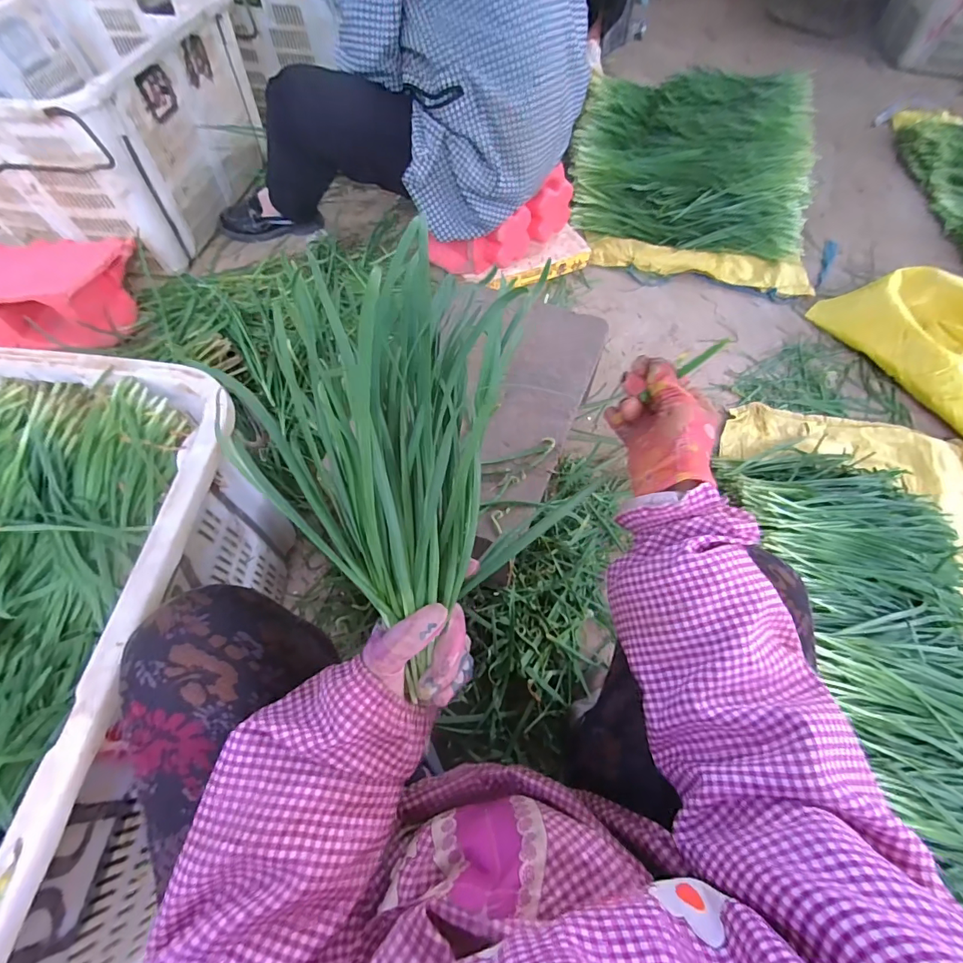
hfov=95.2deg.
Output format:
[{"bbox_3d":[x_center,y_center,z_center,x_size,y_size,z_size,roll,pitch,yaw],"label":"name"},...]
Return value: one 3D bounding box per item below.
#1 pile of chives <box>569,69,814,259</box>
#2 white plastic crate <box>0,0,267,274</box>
[{"bbox_3d":[0.558,-0.915,1.184,0.591,0.183,0.610,7,62,1],"label":"pile of chives"},{"bbox_3d":[-0.882,-0.879,1.054,0.486,0.309,0.685,7,62,1],"label":"white plastic crate"}]

